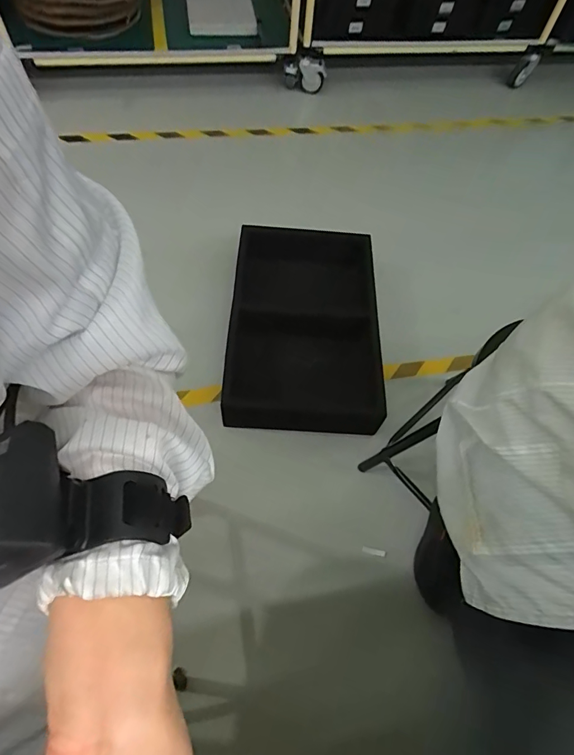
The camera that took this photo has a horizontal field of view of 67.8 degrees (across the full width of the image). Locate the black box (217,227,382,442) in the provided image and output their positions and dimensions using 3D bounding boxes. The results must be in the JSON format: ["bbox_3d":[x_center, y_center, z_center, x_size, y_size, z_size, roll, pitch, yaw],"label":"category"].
[{"bbox_3d":[0.042,-0.147,1.124,0.373,0.161,0.590,5,61,-2],"label":"black box"}]

